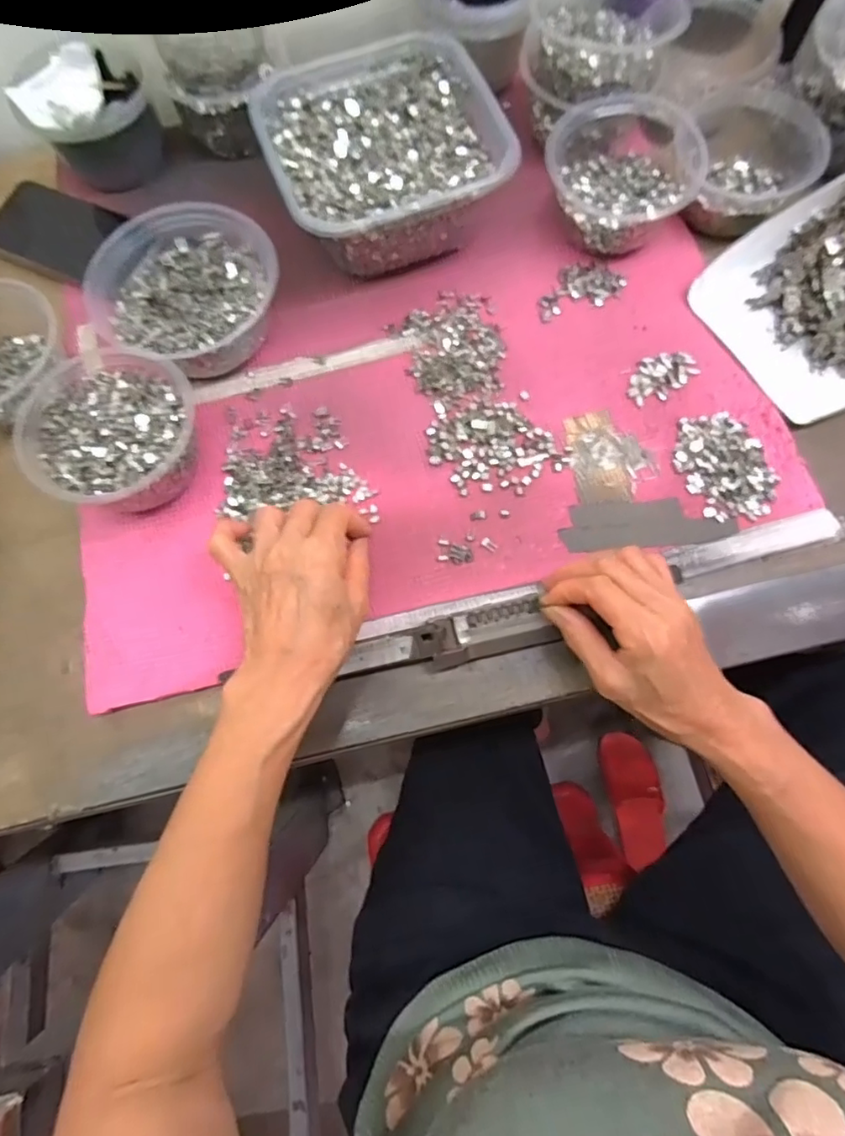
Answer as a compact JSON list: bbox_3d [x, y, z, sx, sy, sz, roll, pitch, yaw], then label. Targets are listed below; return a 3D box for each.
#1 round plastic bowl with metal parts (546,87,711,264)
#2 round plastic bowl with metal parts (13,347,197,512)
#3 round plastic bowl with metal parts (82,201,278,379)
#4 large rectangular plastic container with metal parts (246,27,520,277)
[{"bbox_3d":[0.158,-0.311,0.458,0.113,0.064,0.106,0,73,1],"label":"round plastic bowl with metal parts"},{"bbox_3d":[-0.217,-0.093,0.409,0.119,0.062,0.111,0,73,1],"label":"round plastic bowl with metal parts"},{"bbox_3d":[-0.178,-0.209,0.442,0.133,0.056,0.130,0,73,1],"label":"round plastic bowl with metal parts"},{"bbox_3d":[-0.033,-0.327,0.464,0.174,0.073,0.179,-19,74,-5],"label":"large rectangular plastic container with metal parts"}]

